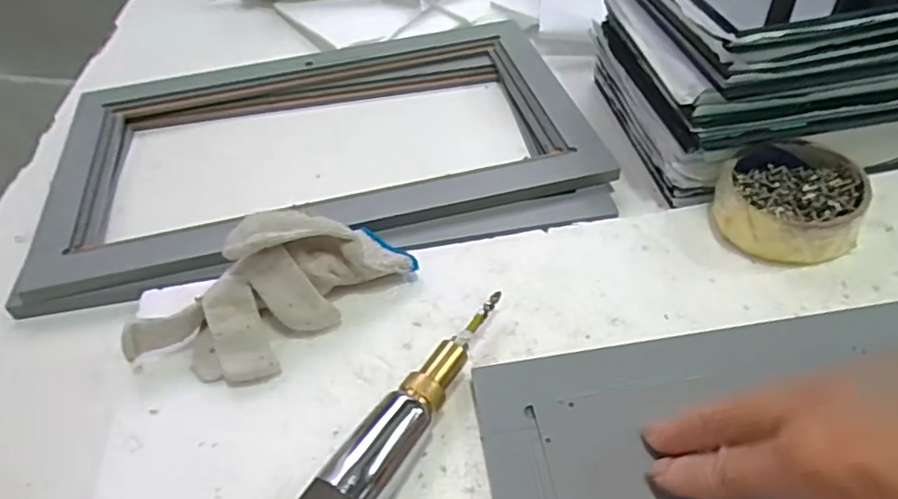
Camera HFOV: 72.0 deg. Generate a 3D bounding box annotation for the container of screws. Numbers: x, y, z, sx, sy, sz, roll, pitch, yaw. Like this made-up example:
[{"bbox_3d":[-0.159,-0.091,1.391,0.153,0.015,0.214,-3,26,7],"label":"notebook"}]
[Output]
[{"bbox_3d":[0.219,-0.032,0.400,0.080,0.035,0.083,22,50,24],"label":"container of screws"}]

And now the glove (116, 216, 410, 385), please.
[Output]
[{"bbox_3d":[-0.105,0.017,0.365,0.166,0.065,0.098,-10,45,-6],"label":"glove"}]

